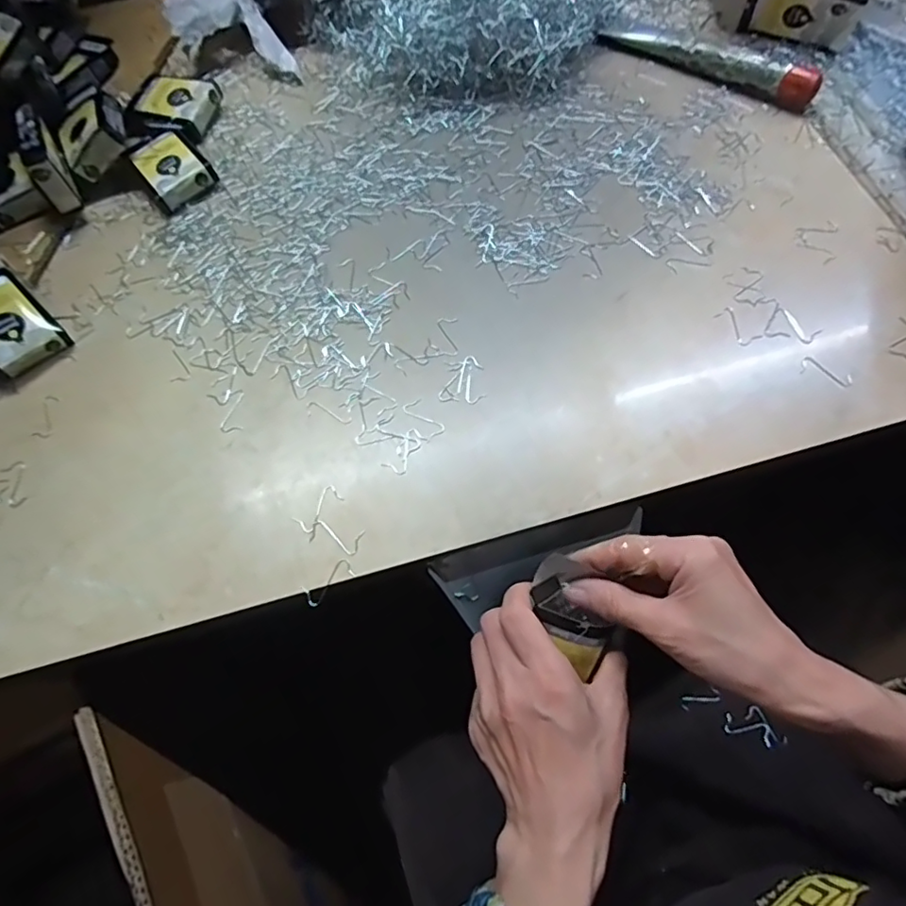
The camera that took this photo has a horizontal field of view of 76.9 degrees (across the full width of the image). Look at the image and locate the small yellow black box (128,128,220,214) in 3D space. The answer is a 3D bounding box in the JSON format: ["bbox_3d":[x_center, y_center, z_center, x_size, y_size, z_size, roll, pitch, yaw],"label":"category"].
[{"bbox_3d":[-0.249,-0.254,0.510,0.056,0.023,0.069,-33,69,-10],"label":"small yellow black box"}]

